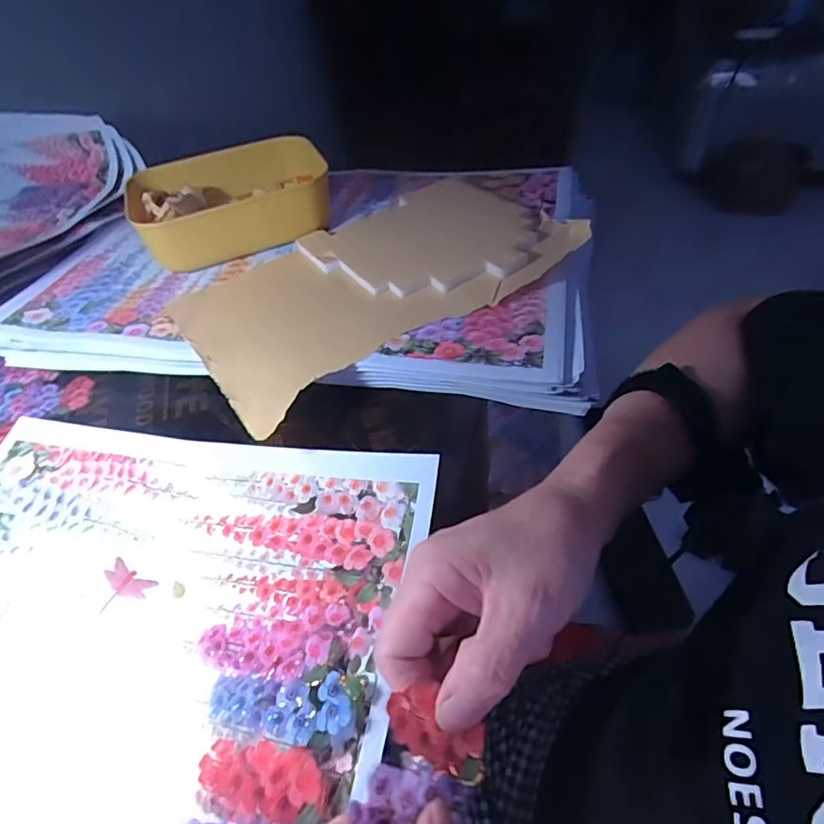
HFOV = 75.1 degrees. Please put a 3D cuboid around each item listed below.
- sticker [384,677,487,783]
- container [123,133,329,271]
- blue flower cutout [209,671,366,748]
[{"bbox_3d":[0.011,0.123,0.209,0.044,0.004,0.024,38,55,-4],"label":"sticker"},{"bbox_3d":[-0.182,-0.219,0.545,0.181,0.060,0.163,-12,47,-6],"label":"container"},{"bbox_3d":[-0.064,0.149,0.270,0.076,0.008,0.032,-5,40,6],"label":"blue flower cutout"}]

